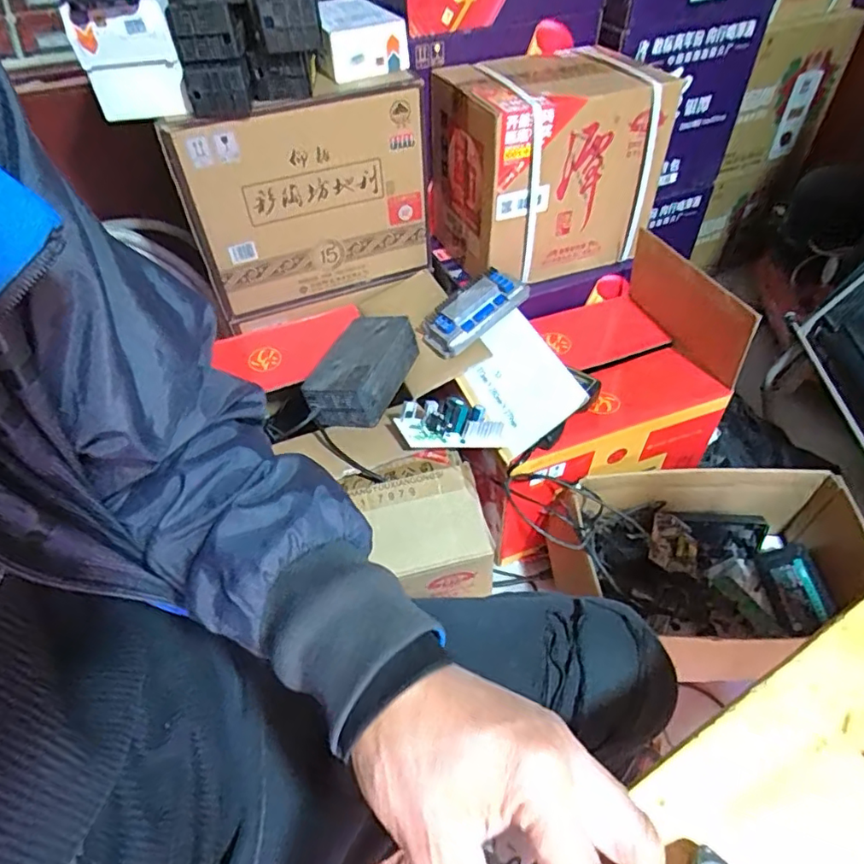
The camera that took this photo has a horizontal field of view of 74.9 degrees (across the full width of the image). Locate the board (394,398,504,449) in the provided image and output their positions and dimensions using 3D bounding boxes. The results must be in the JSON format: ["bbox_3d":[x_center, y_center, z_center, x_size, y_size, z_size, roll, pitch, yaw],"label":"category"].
[{"bbox_3d":[0.024,-0.011,0.772,0.138,0.033,0.071,-4,48,-1],"label":"board"}]

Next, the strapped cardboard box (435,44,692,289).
[{"bbox_3d":[0.191,-0.438,0.949,0.343,0.286,0.200,-15,49,-11],"label":"strapped cardboard box"}]

